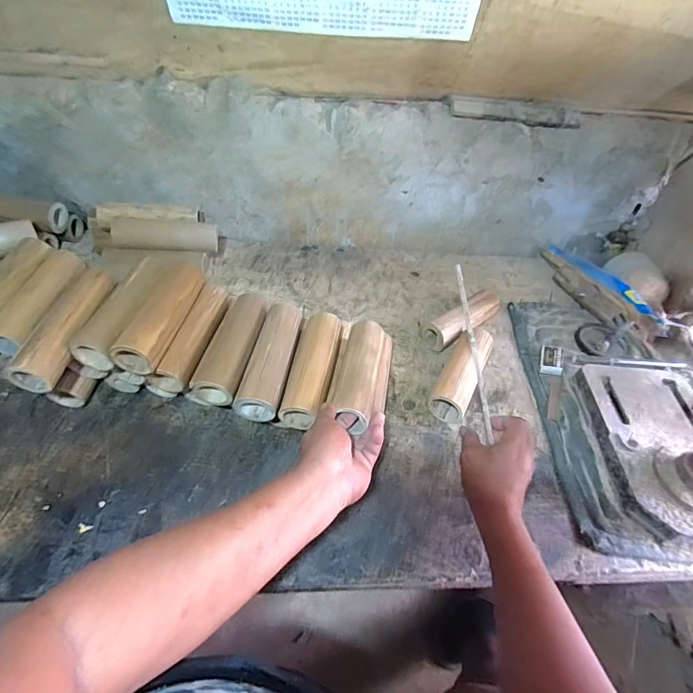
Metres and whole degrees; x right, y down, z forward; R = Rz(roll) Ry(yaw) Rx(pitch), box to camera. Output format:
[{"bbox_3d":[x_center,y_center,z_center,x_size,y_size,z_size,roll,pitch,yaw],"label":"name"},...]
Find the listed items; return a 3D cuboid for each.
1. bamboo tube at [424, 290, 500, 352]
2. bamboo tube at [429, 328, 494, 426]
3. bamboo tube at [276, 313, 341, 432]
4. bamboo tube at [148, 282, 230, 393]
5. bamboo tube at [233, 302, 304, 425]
[{"bbox_3d":[0.220,-0.049,0.761,0.178,0.062,0.051,-31,59,-27],"label":"bamboo tube"},{"bbox_3d":[0.190,0.043,0.672,0.057,0.060,0.172,26,53,16],"label":"bamboo tube"},{"bbox_3d":[-0.048,0.029,0.592,0.056,0.048,0.180,11,50,4],"label":"bamboo tube"},{"bbox_3d":[-0.229,-0.021,0.607,0.051,0.053,0.174,11,50,4],"label":"bamboo tube"},{"bbox_3d":[-0.108,0.015,0.591,0.056,0.047,0.183,8,50,2],"label":"bamboo tube"}]

